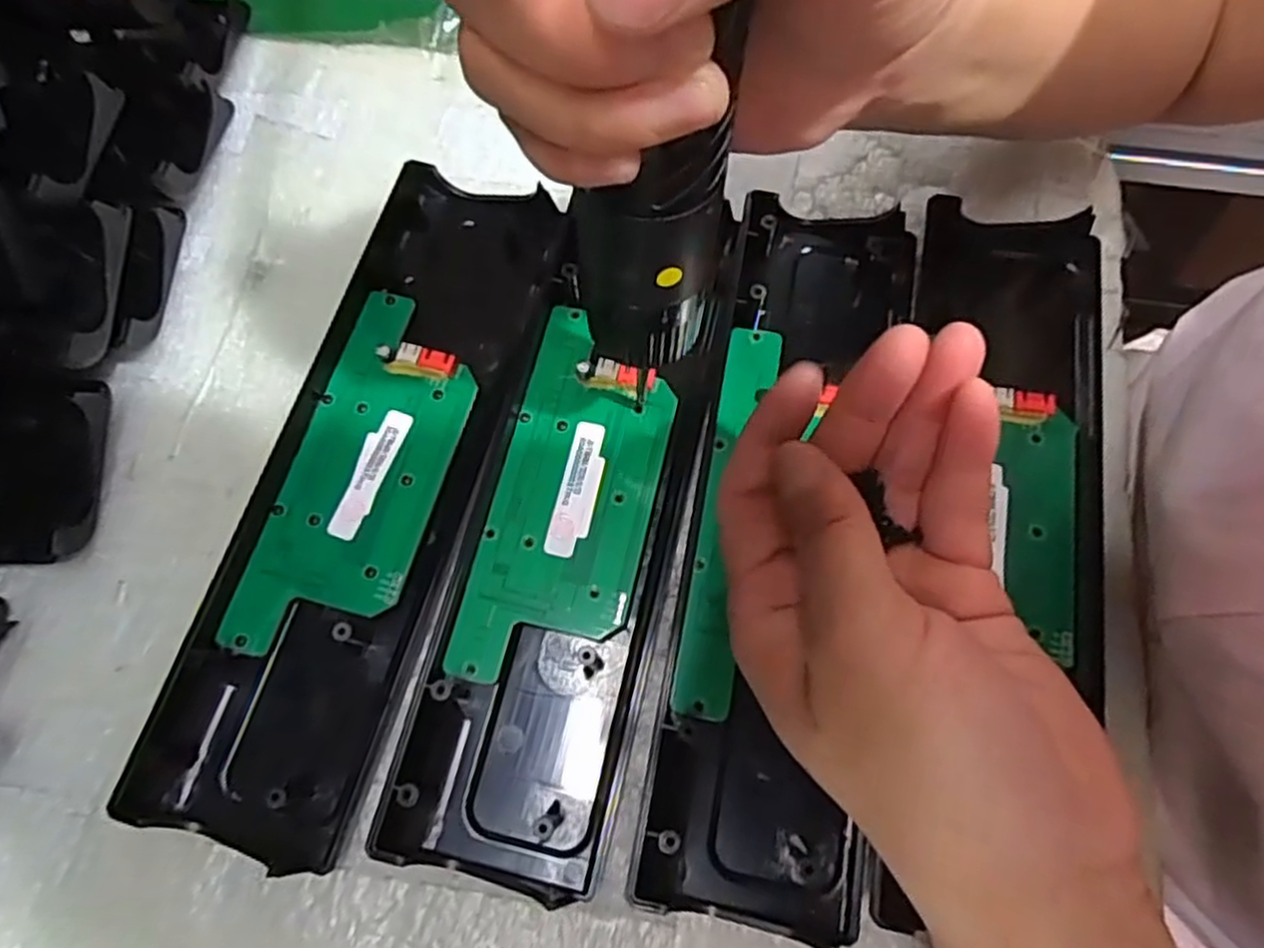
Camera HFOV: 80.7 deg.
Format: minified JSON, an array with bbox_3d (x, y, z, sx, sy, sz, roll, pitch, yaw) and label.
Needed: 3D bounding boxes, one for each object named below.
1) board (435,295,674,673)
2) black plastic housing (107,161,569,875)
[{"bbox_3d":[-0.020,0.008,0.260,0.055,0.005,0.128,13,75,2],"label":"board"},{"bbox_3d":[-0.092,-0.002,0.265,0.073,0.030,0.245,14,72,6],"label":"black plastic housing"}]

